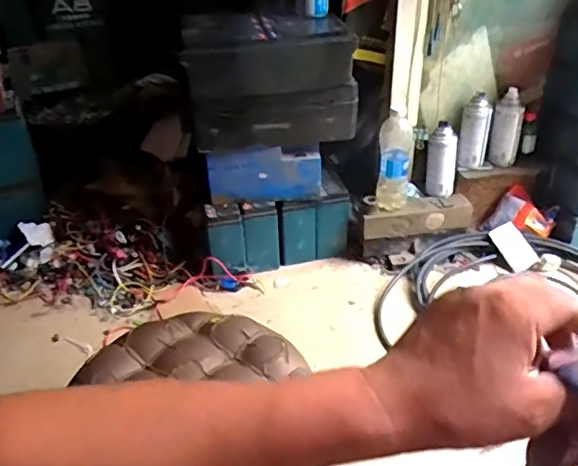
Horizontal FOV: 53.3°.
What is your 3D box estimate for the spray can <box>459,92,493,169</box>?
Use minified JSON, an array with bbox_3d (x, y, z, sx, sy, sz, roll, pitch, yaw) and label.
[{"bbox_3d":[0.405,-0.219,1.251,0.059,0.147,0.055,8,36,15],"label":"spray can"}]

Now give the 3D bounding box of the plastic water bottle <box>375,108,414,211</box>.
[{"bbox_3d":[0.223,-0.148,1.214,0.068,0.208,0.062,5,35,11],"label":"plastic water bottle"}]

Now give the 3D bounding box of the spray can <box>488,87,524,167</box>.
[{"bbox_3d":[0.484,-0.230,1.281,0.062,0.149,0.064,11,36,19],"label":"spray can"}]

